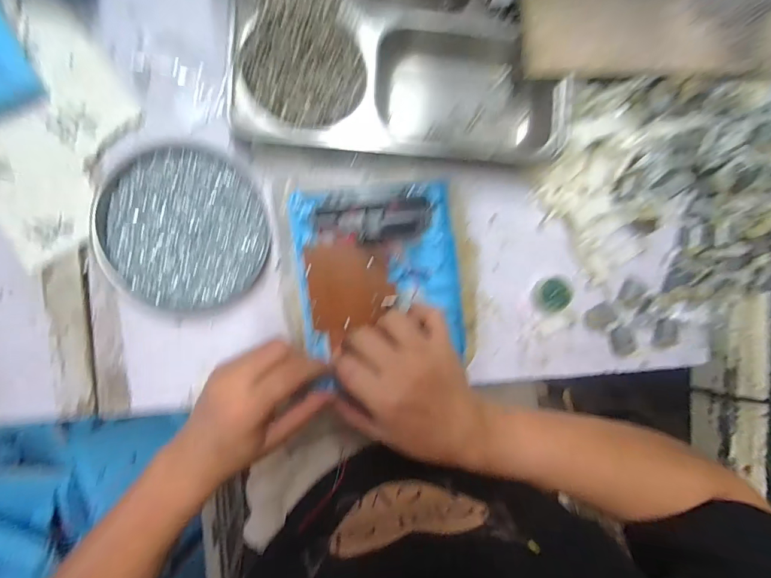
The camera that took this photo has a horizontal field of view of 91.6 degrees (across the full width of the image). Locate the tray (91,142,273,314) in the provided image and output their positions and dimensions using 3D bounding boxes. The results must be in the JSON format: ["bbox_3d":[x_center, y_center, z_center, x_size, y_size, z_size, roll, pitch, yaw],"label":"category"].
[{"bbox_3d":[-0.169,-0.051,0.319,0.132,0.015,0.137,-1,97,-6],"label":"tray"}]

